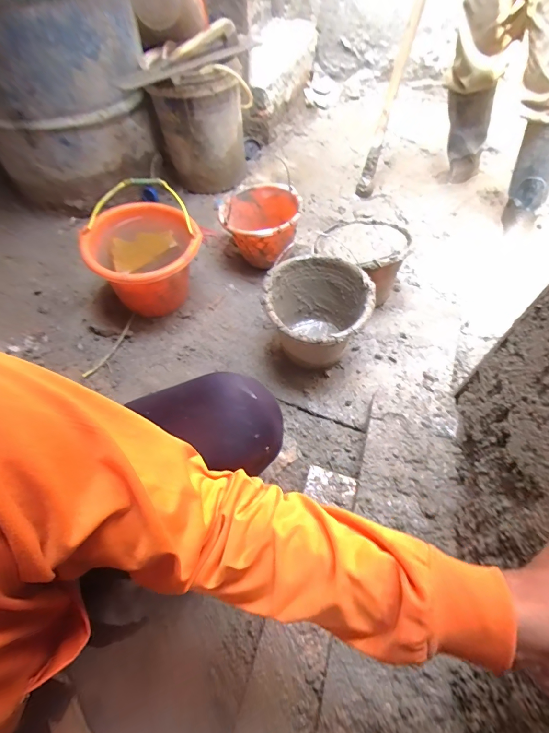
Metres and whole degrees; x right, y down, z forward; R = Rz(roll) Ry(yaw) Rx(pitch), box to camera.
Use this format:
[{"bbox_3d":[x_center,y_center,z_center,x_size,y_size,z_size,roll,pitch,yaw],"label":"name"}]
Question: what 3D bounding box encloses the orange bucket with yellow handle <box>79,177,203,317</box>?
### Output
[{"bbox_3d":[-0.344,-0.291,0.982,0.275,0.254,0.297,1,56,-2],"label":"orange bucket with yellow handle"}]

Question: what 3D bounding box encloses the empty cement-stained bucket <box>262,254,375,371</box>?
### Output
[{"bbox_3d":[0.093,-0.113,0.851,0.224,0.197,0.260,21,58,11],"label":"empty cement-stained bucket"}]

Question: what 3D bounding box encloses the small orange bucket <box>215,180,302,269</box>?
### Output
[{"bbox_3d":[-0.045,-0.418,1.123,0.224,0.191,0.210,1,56,-2],"label":"small orange bucket"}]

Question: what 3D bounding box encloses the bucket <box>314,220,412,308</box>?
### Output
[{"bbox_3d":[0.223,-0.273,0.956,0.217,0.172,0.252,36,62,20],"label":"bucket"}]

